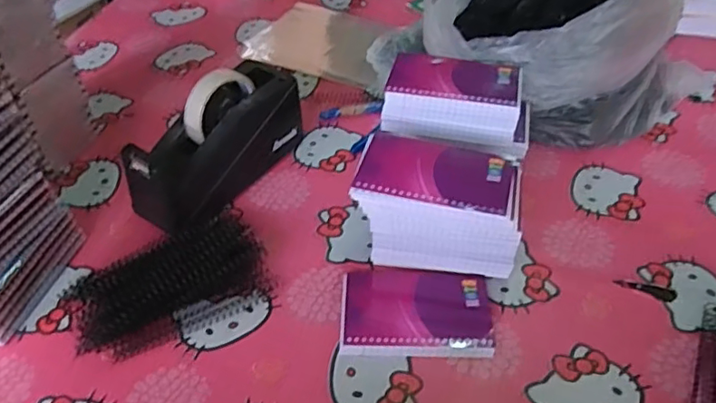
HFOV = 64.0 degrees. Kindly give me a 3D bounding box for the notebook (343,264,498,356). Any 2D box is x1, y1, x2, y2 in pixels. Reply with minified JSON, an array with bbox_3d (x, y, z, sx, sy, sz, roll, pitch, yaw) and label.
[{"bbox_3d":[0.053,0.097,0.515,0.131,0.005,0.090,0,45,2],"label":"notebook"}]

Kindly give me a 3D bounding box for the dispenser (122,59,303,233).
[{"bbox_3d":[-0.149,-0.063,0.605,0.068,0.111,0.208,26,51,25],"label":"dispenser"}]

